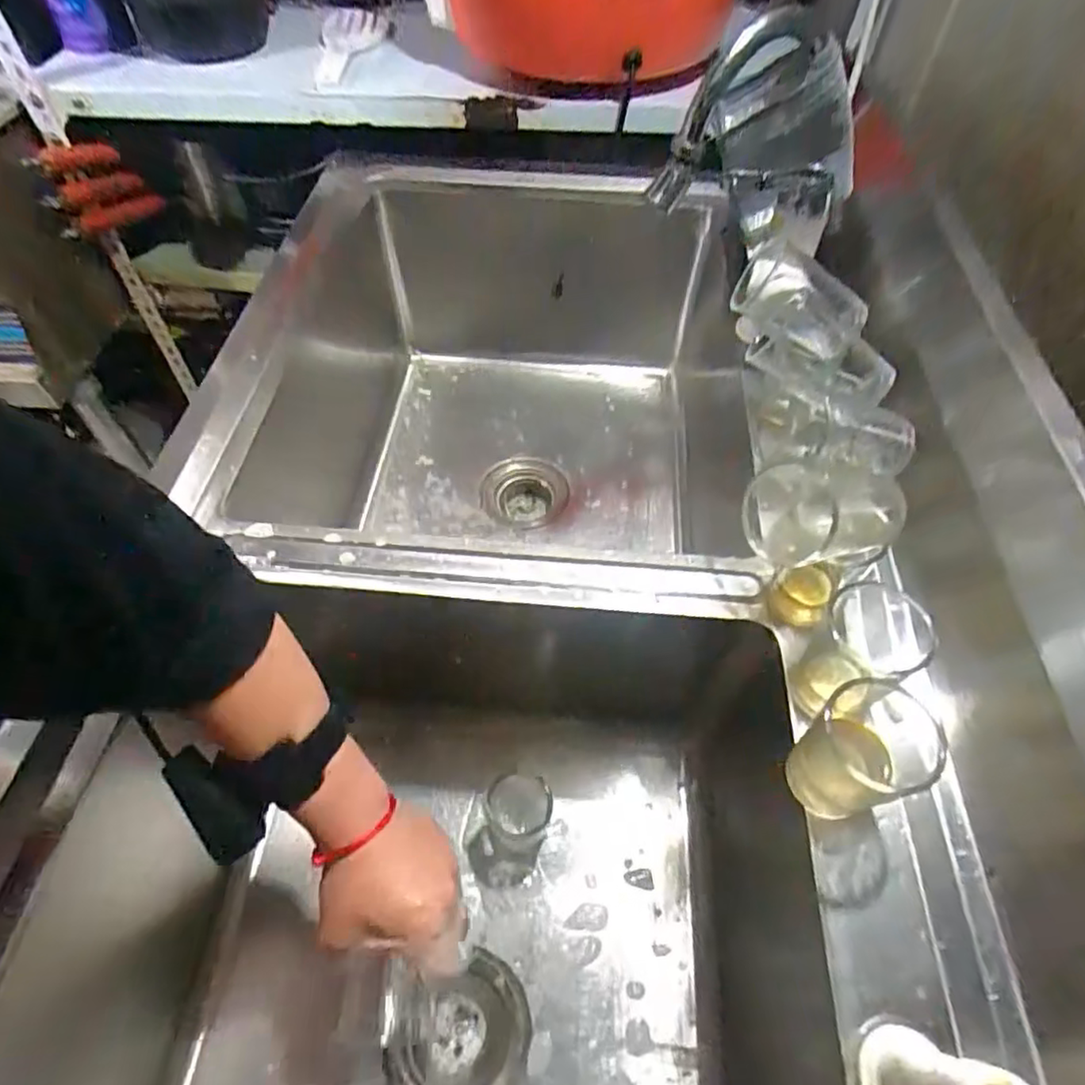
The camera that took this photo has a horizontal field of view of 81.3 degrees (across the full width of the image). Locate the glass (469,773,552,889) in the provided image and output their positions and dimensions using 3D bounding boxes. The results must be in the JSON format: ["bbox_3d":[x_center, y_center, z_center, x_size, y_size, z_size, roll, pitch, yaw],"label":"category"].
[{"bbox_3d":[-0.029,0.251,0.551,0.056,0.070,0.081,17,56,11],"label":"glass"}]

